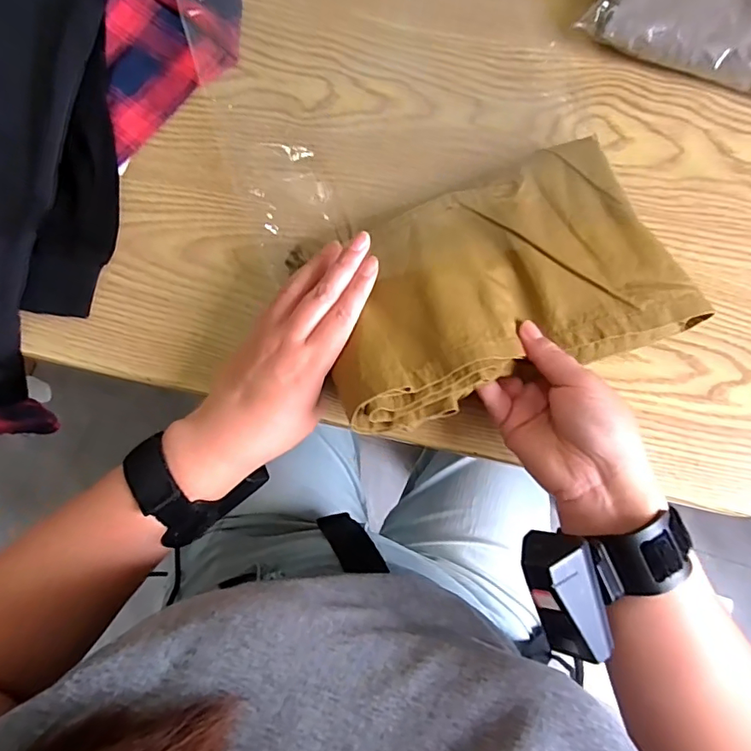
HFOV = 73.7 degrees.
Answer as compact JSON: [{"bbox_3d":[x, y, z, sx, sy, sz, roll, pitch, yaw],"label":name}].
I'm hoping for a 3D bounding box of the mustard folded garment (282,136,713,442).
[{"bbox_3d":[0.076,-0.066,0.325,0.233,0.032,0.147,-20,77,-5],"label":"mustard folded garment"}]

